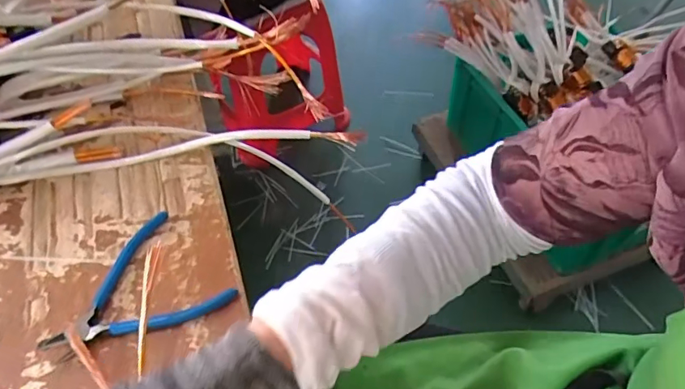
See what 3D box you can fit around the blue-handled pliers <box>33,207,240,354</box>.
[{"bbox_3d":[-0.185,0.090,0.437,0.142,0.010,0.122,-37,58,-22],"label":"blue-handled pliers"}]

